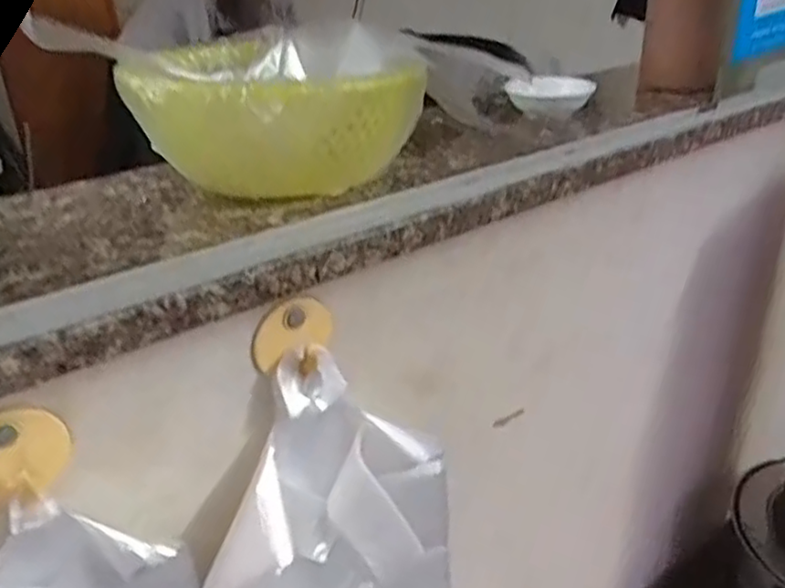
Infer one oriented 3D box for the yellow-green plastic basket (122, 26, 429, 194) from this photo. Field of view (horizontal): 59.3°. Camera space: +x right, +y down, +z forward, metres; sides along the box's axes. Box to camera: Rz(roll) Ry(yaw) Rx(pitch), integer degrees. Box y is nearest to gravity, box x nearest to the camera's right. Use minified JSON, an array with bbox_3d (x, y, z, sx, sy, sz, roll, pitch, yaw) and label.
[{"bbox_3d":[-0.074,-0.108,0.414,0.151,0.069,0.169,-14,30,-23],"label":"yellow-green plastic basket"}]

